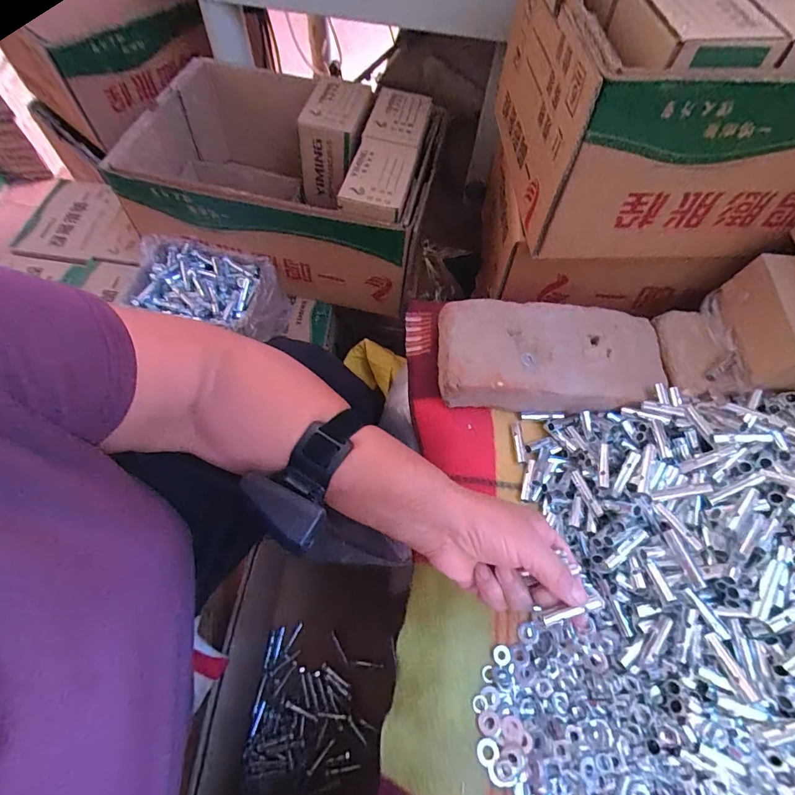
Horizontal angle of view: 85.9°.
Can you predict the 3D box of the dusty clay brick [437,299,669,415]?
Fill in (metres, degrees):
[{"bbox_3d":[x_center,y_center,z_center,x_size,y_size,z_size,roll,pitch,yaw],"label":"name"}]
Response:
[{"bbox_3d":[0.158,-0.042,0.453,0.224,0.053,0.108,4,62,0],"label":"dusty clay brick"}]

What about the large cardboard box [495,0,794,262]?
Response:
[{"bbox_3d":[0.327,-0.301,0.429,0.393,0.184,0.260,1,62,-2],"label":"large cardboard box"}]

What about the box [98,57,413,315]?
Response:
[{"bbox_3d":[-0.169,-0.329,0.656,0.415,0.166,0.296,10,63,3],"label":"box"}]

